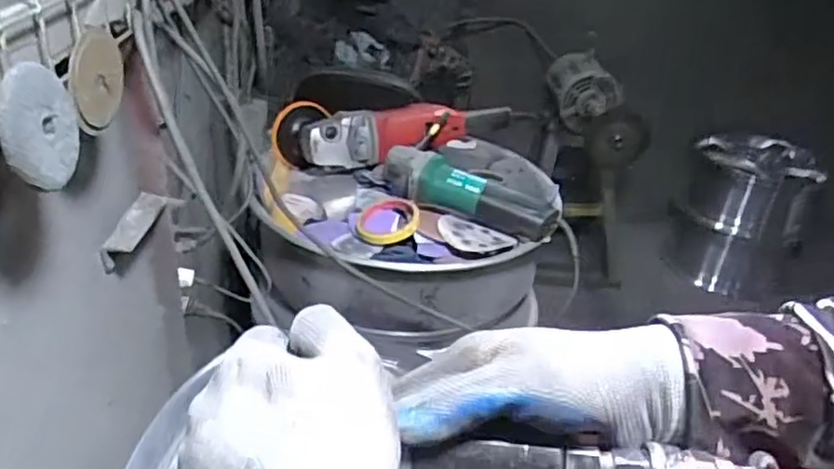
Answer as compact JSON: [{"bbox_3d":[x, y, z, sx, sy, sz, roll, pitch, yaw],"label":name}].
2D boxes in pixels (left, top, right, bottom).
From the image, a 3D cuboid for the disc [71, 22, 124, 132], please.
[{"bbox_3d":[-0.264,-0.129,0.542,0.011,0.086,0.067,9,-9,9],"label":"disc"}]

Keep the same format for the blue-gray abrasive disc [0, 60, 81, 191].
[{"bbox_3d":[-0.257,-0.075,0.450,0.007,0.082,0.077,-1,-7,6],"label":"blue-gray abrasive disc"}]

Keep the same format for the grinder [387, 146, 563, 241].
[{"bbox_3d":[0.076,-0.064,0.982,0.267,0.076,0.064,13,31,11],"label":"grinder"}]

